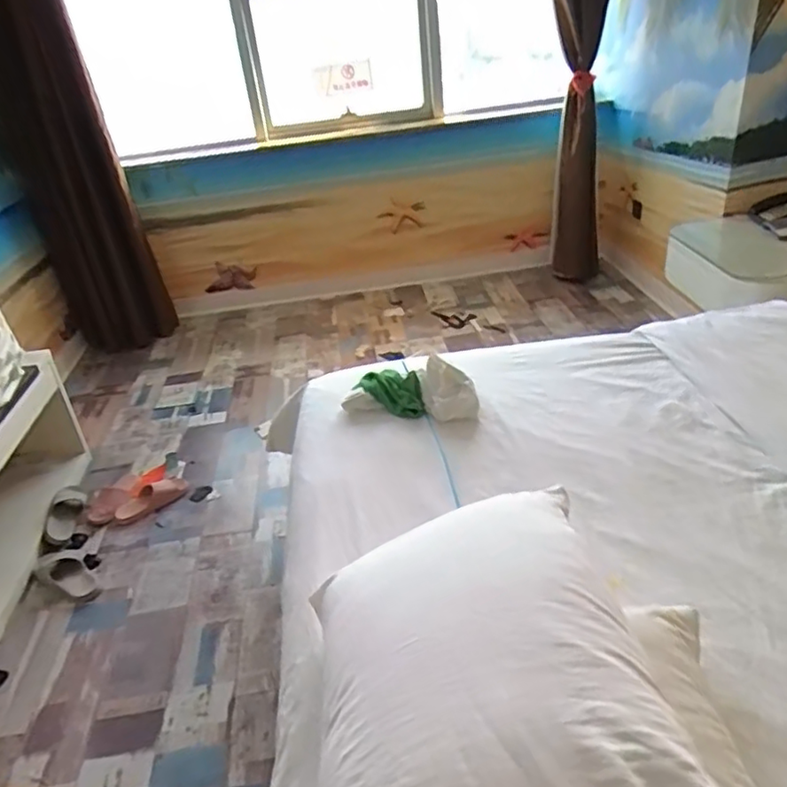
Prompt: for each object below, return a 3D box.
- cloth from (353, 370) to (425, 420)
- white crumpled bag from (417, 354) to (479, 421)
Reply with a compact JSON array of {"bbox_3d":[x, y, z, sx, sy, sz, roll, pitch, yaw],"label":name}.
[{"bbox_3d":[0.008,-0.011,1.554,0.190,0.034,0.113,31,68,28],"label":"cloth"},{"bbox_3d":[0.133,-0.011,1.527,0.128,0.088,0.163,-8,31,-1],"label":"white crumpled bag"}]

